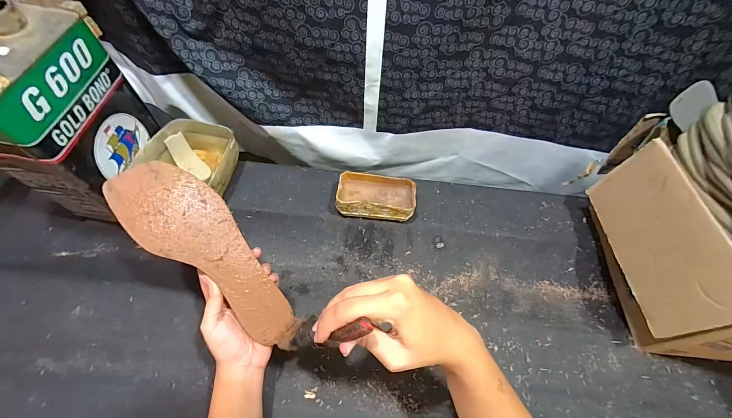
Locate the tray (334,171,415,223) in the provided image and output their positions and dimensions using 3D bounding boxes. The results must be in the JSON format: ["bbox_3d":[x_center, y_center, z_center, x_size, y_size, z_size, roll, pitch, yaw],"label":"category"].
[{"bbox_3d":[0.018,-0.020,0.515,0.129,0.044,0.078,4,58,-1],"label":"tray"}]

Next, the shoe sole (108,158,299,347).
[{"bbox_3d":[-0.169,0.044,0.336,0.236,0.015,0.080,49,64,-5],"label":"shoe sole"}]

